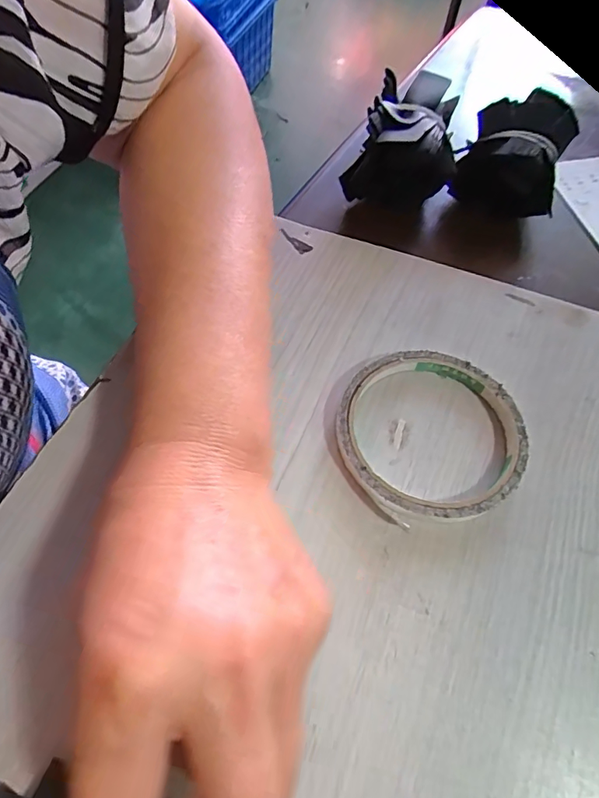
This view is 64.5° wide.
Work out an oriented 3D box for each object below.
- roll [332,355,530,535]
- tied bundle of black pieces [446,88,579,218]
[{"bbox_3d":[0.064,0.015,0.231,0.088,0.009,0.086,1,60,-1],"label":"roll"},{"bbox_3d":[0.145,-0.163,0.319,0.065,0.045,0.087,24,62,12],"label":"tied bundle of black pieces"}]

